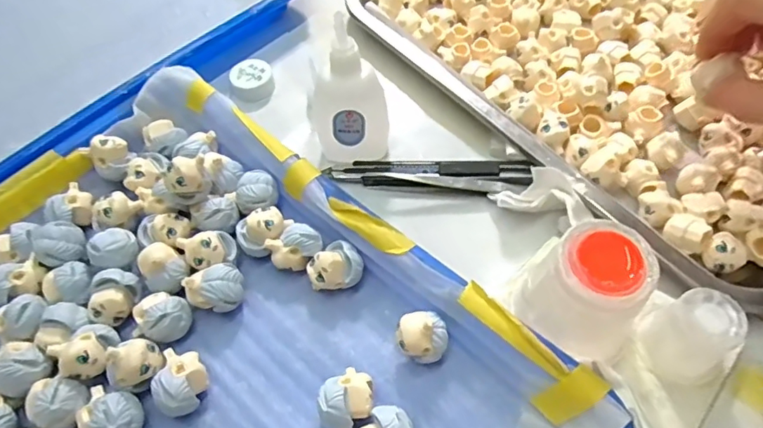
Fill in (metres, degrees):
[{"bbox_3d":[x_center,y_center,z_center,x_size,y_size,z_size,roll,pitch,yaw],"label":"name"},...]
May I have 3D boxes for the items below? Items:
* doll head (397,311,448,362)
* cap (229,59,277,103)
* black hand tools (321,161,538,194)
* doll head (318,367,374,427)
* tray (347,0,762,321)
[{"bbox_3d":[0.020,0.059,0.253,0.023,0.026,0.023,-2,57,3],"label":"doll head"},{"bbox_3d":[-0.089,-0.093,0.366,0.028,0.013,0.028,-2,57,3],"label":"cap"},{"bbox_3d":[0.029,-0.023,0.317,0.121,0.007,0.021,1,57,4],"label":"black hand tools"},{"bbox_3d":[-0.015,0.085,0.240,0.027,0.021,0.022,-33,61,-17],"label":"doll head"},{"bbox_3d":[0.169,-0.122,0.365,0.259,0.032,0.356,-33,61,-17],"label":"tray"}]

